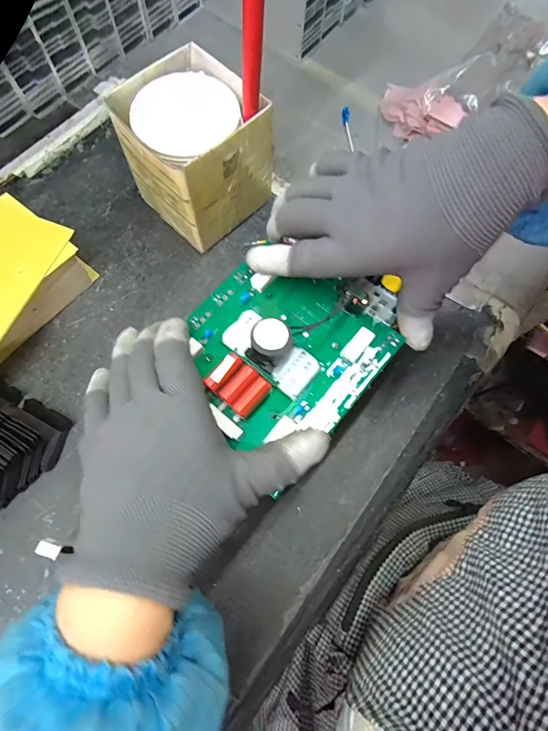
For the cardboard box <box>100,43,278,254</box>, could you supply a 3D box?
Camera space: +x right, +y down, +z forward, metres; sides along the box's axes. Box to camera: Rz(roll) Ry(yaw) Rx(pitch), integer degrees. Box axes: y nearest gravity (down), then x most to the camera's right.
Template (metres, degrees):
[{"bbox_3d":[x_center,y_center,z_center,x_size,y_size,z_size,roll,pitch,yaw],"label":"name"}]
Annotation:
[{"bbox_3d":[-0.075,-0.202,0.369,0.106,0.107,0.111,-41,76,-13],"label":"cardboard box"}]

